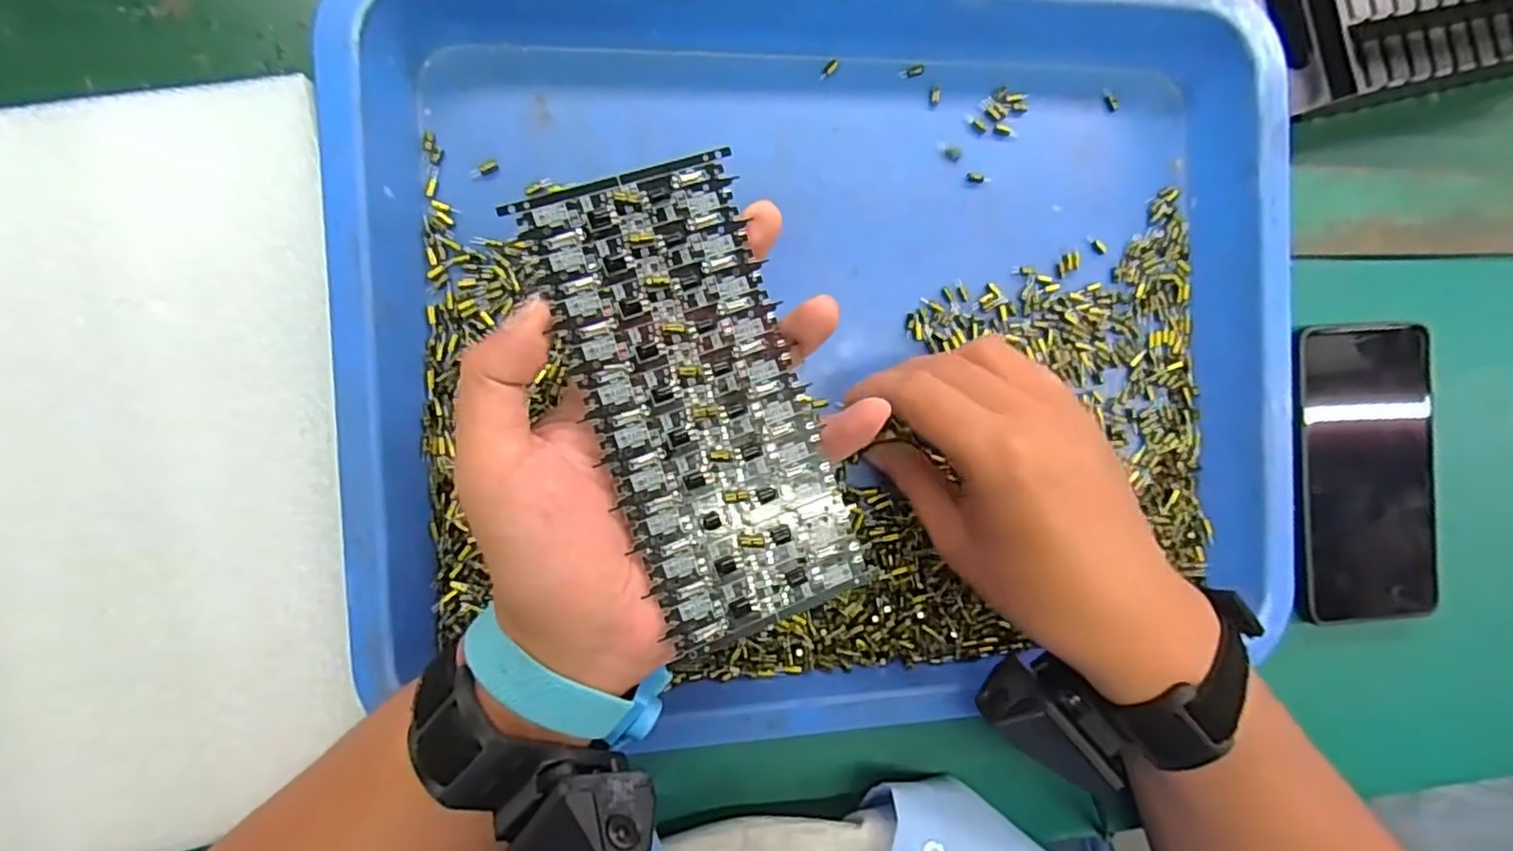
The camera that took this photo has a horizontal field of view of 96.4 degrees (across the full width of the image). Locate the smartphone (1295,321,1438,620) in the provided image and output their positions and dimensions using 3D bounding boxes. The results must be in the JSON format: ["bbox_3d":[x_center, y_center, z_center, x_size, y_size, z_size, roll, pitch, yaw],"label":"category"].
[{"bbox_3d":[0.338,0.026,0.373,0.080,0.011,0.161,-7,89,-9],"label":"smartphone"}]

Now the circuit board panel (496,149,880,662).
[{"bbox_3d":[-0.019,-0.009,0.239,0.073,0.007,0.163,-21,93,-8],"label":"circuit board panel"}]

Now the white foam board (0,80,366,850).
[{"bbox_3d":[-0.284,0.020,0.288,0.208,0.023,0.317,-10,89,-9],"label":"white foam board"}]

